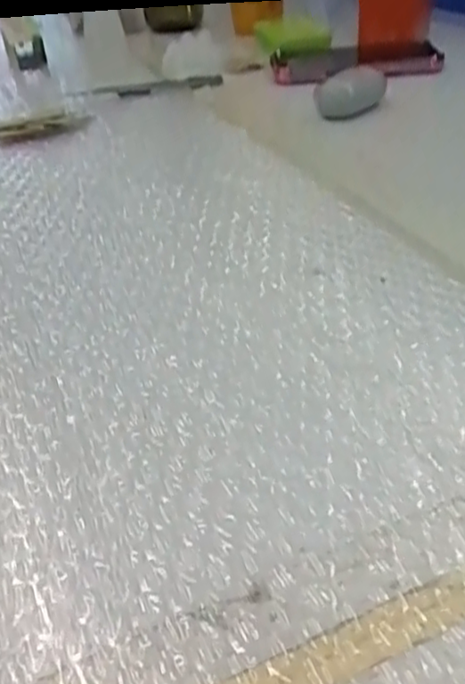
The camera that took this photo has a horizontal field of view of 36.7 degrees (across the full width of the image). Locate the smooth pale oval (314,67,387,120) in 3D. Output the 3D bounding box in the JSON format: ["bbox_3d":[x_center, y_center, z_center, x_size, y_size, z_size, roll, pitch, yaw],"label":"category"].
[{"bbox_3d":[0.091,-0.190,0.532,0.066,0.034,0.018,-23,39,-22],"label":"smooth pale oval"}]

